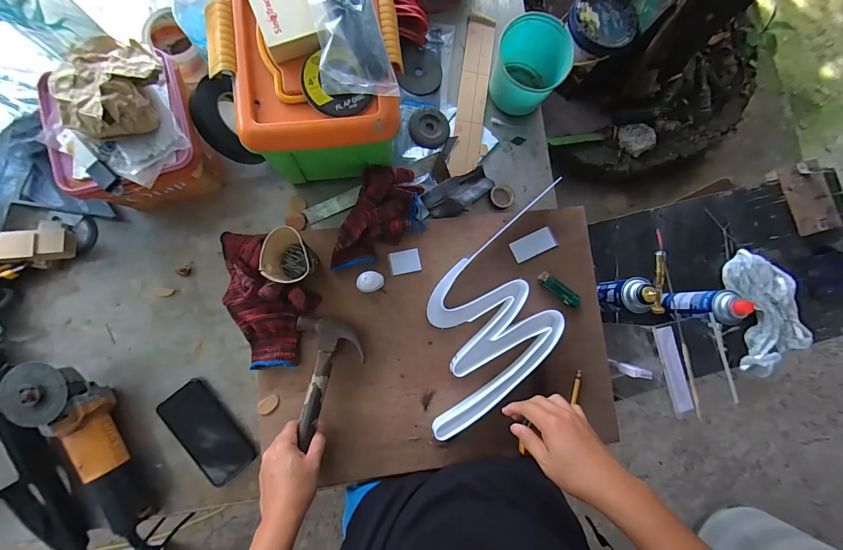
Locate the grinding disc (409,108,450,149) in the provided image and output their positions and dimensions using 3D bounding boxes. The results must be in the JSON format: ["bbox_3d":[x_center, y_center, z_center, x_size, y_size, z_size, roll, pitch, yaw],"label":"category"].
[{"bbox_3d":[0.015,-0.271,0.656,0.074,0.013,0.075,0,82,-3],"label":"grinding disc"}]

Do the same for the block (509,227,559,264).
[{"bbox_3d":[0.202,-0.054,0.638,0.081,0.006,0.041,-25,84,-6],"label":"block"}]

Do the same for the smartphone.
[{"bbox_3d":[-0.354,0.260,0.587,0.077,0.012,0.166,-39,92,-15],"label":"smartphone"}]

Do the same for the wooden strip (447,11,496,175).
[{"bbox_3d":[0.098,-0.342,0.669,0.052,0.012,0.320,8,82,-2],"label":"wooden strip"}]

